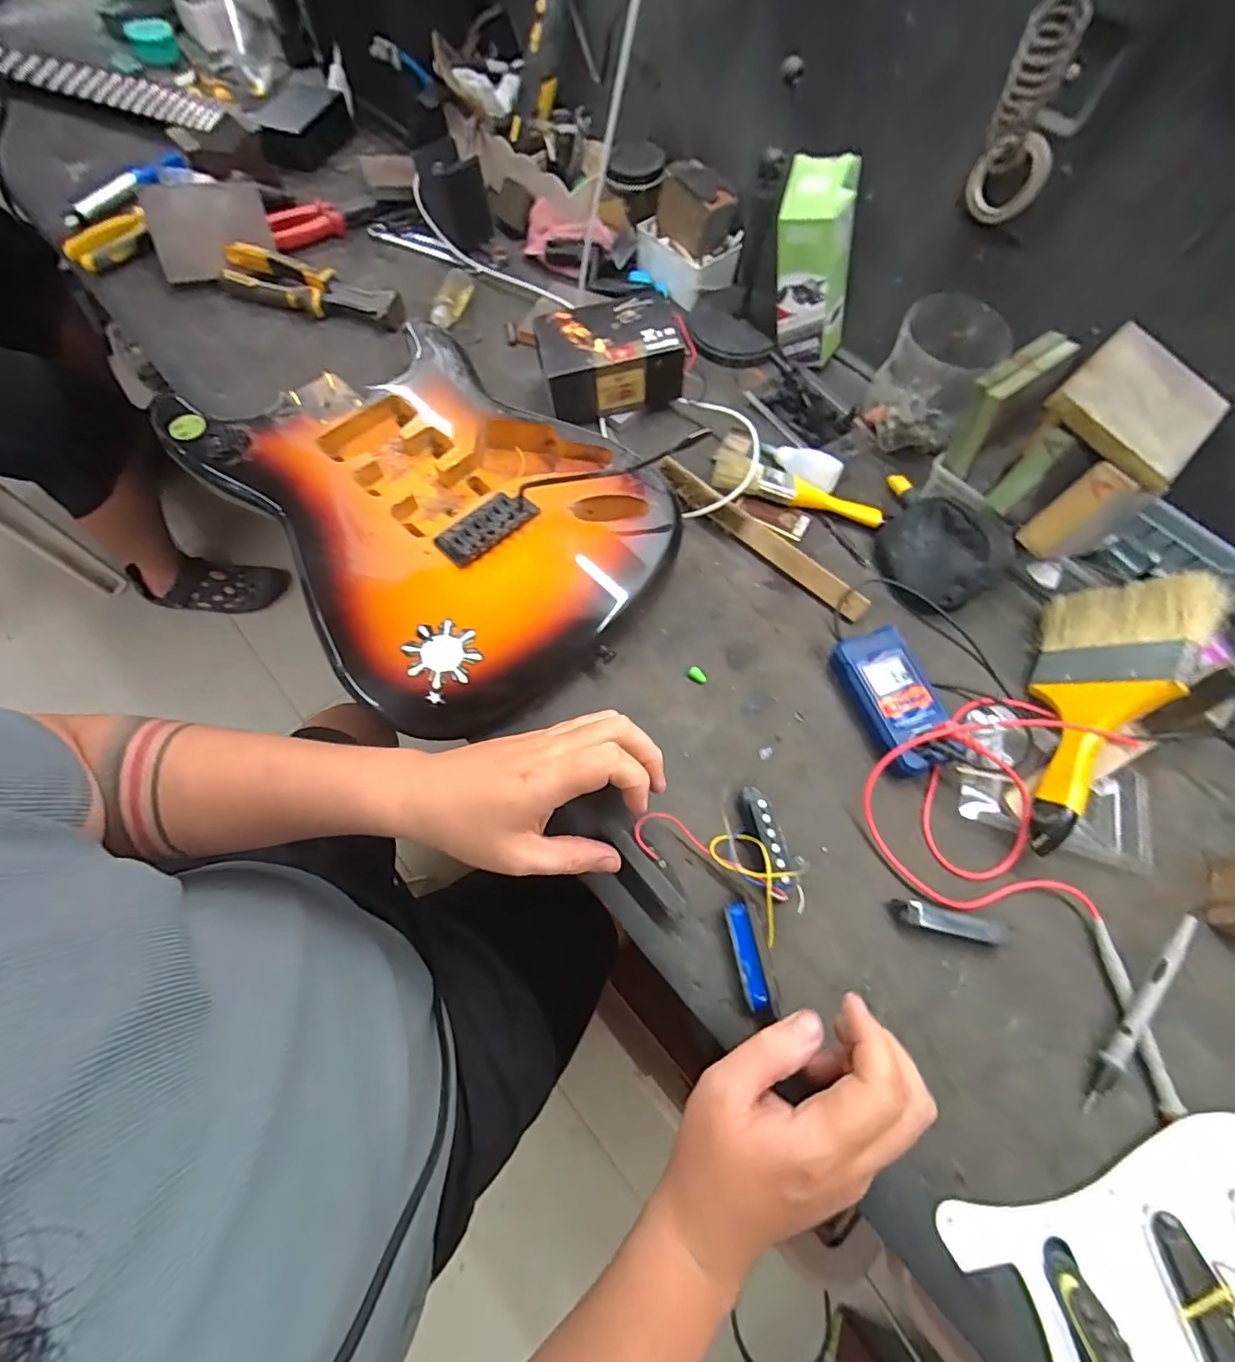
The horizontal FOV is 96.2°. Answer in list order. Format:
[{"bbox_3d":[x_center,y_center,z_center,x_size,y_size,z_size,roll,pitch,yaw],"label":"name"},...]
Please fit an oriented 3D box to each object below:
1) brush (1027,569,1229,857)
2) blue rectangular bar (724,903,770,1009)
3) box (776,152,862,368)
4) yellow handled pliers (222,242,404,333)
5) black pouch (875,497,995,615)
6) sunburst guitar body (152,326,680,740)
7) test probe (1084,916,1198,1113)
[{"bbox_3d":[0.351,0.017,0.400,0.028,0.103,0.217,34,69,-18],"label":"brush"},{"bbox_3d":[0.085,0.184,0.372,0.014,0.015,0.063,-7,67,-5],"label":"blue rectangular bar"},{"bbox_3d":[0.195,-0.409,0.552,0.058,0.170,0.060,-33,49,-15],"label":"box"},{"bbox_3d":[-0.339,-0.436,0.618,0.211,0.032,0.054,16,66,4],"label":"yellow handled pliers"},{"bbox_3d":[0.273,-0.114,0.481,0.075,0.055,0.098,2,66,-1],"label":"black pouch"},{"bbox_3d":[-0.164,-0.165,0.490,0.305,0.061,0.414,-40,74,-18],"label":"sunburst guitar body"},{"bbox_3d":[0.333,0.209,0.353,0.009,0.009,0.138,36,83,13],"label":"test probe"}]

